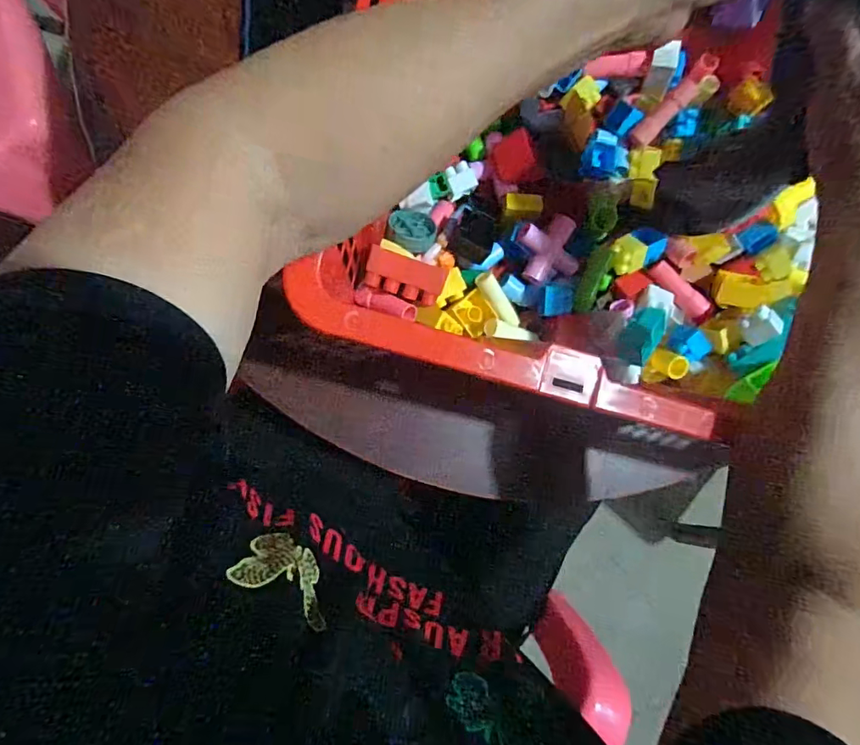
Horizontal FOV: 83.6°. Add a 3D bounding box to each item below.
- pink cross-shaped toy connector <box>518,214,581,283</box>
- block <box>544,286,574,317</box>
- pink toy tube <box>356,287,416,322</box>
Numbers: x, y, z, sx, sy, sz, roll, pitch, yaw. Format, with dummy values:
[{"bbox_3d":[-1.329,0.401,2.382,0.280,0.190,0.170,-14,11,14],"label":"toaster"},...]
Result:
[{"bbox_3d":[0.097,-0.100,0.393,0.047,0.012,0.047,-18,111,-16],"label":"pink cross-shaped toy connector"},{"bbox_3d":[0.103,-0.057,0.393,0.025,0.018,0.023,-2,88,-10],"label":"block"},{"bbox_3d":[-0.033,-0.051,0.359,0.053,0.014,0.015,21,83,28],"label":"pink toy tube"}]

